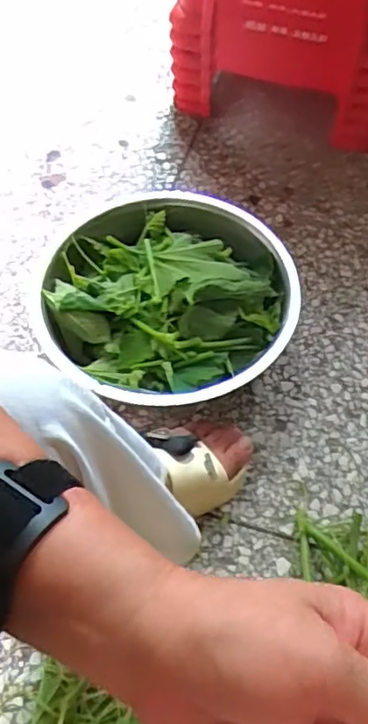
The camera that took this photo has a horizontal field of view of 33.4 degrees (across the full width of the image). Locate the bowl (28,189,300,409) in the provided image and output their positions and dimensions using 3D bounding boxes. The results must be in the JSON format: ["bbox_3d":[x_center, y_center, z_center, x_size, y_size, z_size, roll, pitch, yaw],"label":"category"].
[{"bbox_3d":[-0.024,-0.086,0.831,0.304,0.144,0.348,-38,64,-20],"label":"bowl"}]

